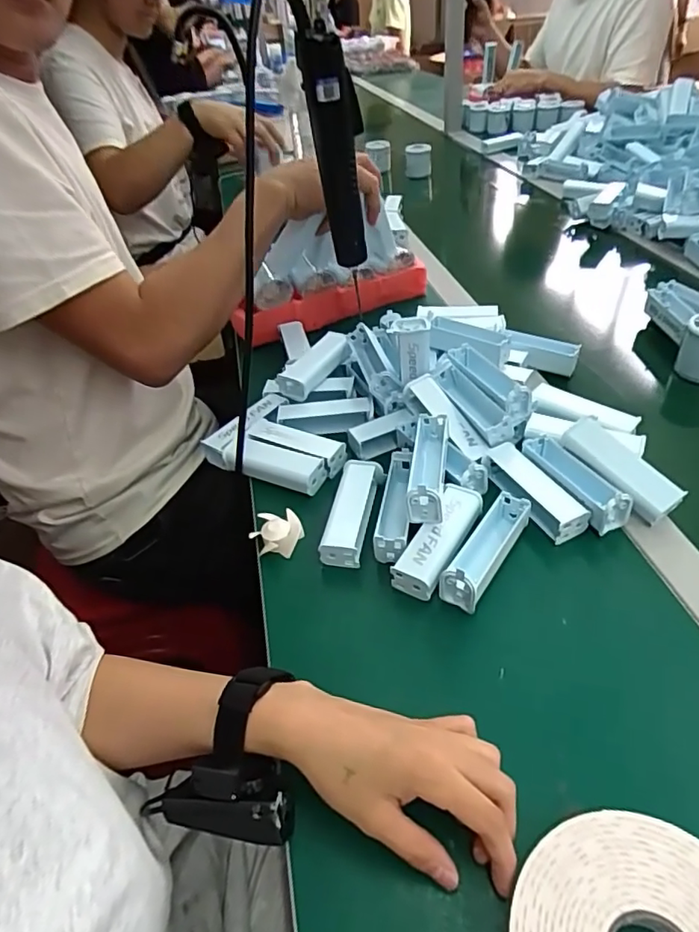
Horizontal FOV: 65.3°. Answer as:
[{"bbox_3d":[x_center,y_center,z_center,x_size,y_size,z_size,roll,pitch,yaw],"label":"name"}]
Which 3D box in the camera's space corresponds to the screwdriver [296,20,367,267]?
[{"bbox_3d":[-0.011,-0.282,0.504,0.046,0.189,0.029,-9,42,-2],"label":"screwdriver"}]

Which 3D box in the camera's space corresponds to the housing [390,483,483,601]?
[{"bbox_3d":[0.074,0.058,0.442,0.036,0.024,0.102,19,48,26],"label":"housing"}]

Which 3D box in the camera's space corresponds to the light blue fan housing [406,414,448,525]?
[{"bbox_3d":[0.067,-0.001,0.468,0.029,0.041,0.106,3,43,11],"label":"light blue fan housing"}]

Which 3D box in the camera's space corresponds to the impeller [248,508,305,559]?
[{"bbox_3d":[-0.063,0.061,0.476,0.043,0.024,0.037,-5,42,3],"label":"impeller"}]

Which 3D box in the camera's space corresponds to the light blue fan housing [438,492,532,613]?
[{"bbox_3d":[0.109,0.063,0.430,0.027,0.039,0.105,23,50,29],"label":"light blue fan housing"}]

